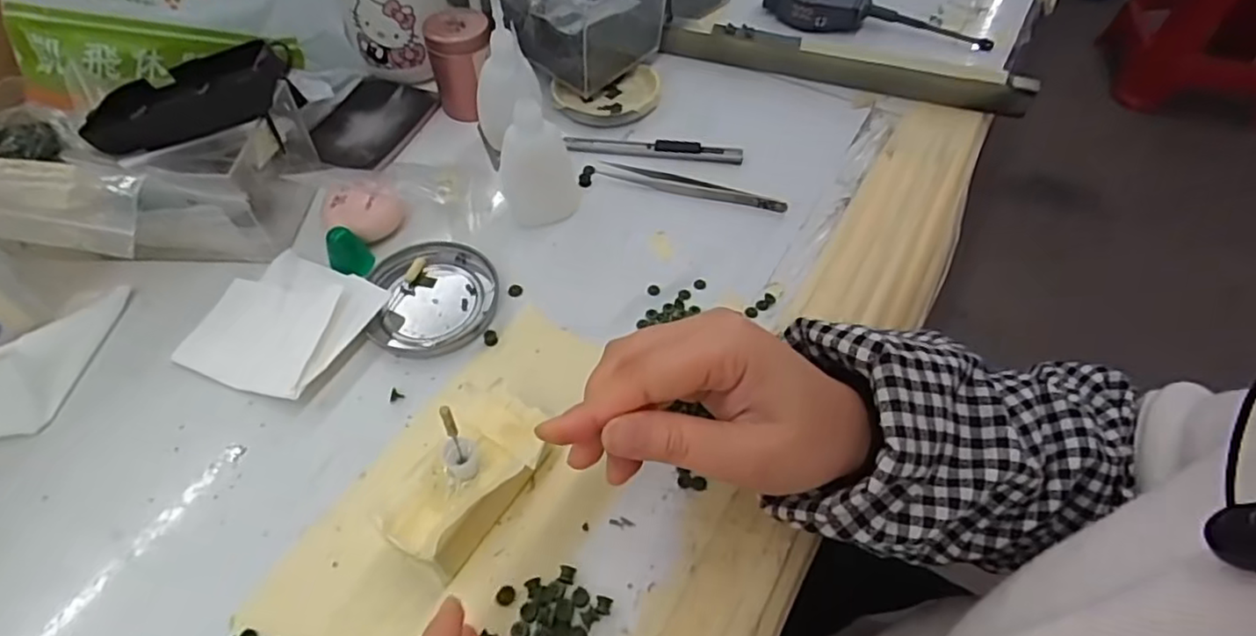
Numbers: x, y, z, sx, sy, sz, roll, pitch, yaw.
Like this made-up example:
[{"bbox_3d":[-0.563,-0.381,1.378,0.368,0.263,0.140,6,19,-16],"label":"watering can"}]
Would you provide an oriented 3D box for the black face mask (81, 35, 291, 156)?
[{"bbox_3d":[-0.252,-0.129,0.375,0.115,0.027,0.047,-18,53,3],"label":"black face mask"}]

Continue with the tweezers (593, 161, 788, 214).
[{"bbox_3d":[0.040,-0.087,0.431,0.127,0.009,0.012,18,55,14],"label":"tweezers"}]

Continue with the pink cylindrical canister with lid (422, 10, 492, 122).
[{"bbox_3d":[-0.118,-0.180,0.464,0.044,0.067,0.036,-13,53,-9],"label":"pink cylindrical canister with lid"}]

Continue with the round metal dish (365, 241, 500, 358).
[{"bbox_3d":[-0.113,-0.013,0.378,0.071,0.009,0.075,0,52,0],"label":"round metal dish"}]

